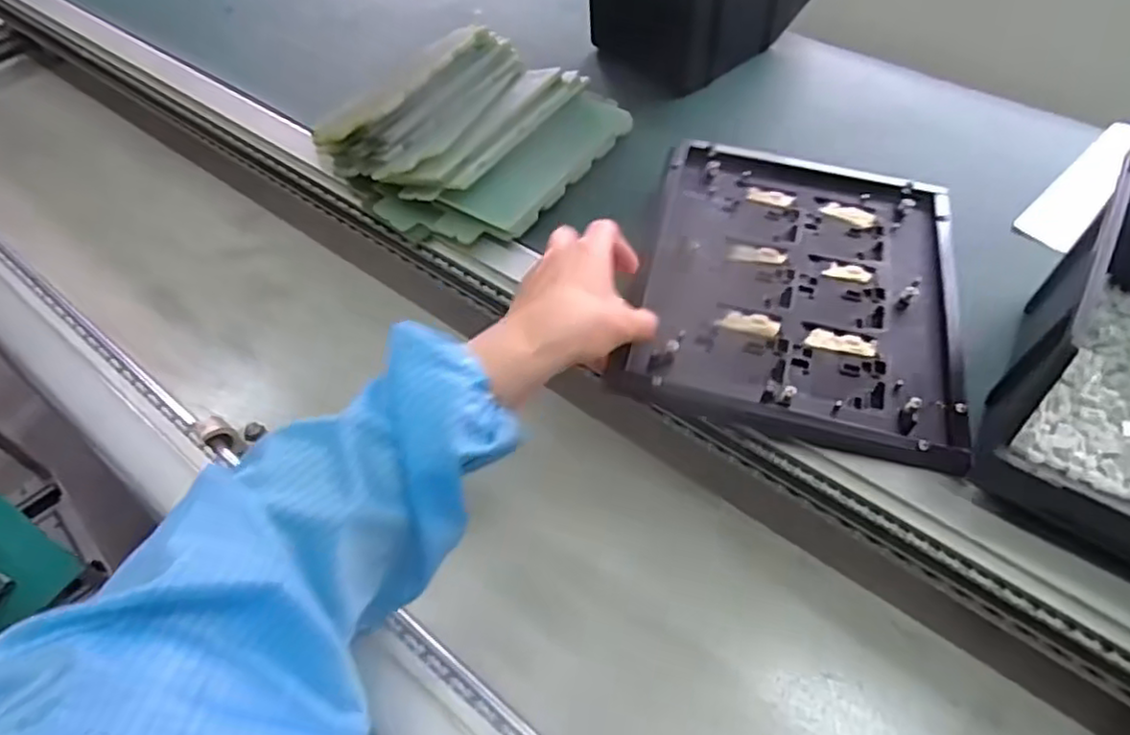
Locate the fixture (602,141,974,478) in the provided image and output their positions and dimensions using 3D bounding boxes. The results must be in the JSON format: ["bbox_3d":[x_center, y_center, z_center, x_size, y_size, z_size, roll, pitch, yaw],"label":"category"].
[{"bbox_3d":[0.177,-0.068,0.499,0.223,0.031,0.266,10,56,12],"label":"fixture"}]

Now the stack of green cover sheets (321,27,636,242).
[{"bbox_3d":[-0.086,-0.222,0.624,0.225,0.071,0.232,30,57,22],"label":"stack of green cover sheets"}]

